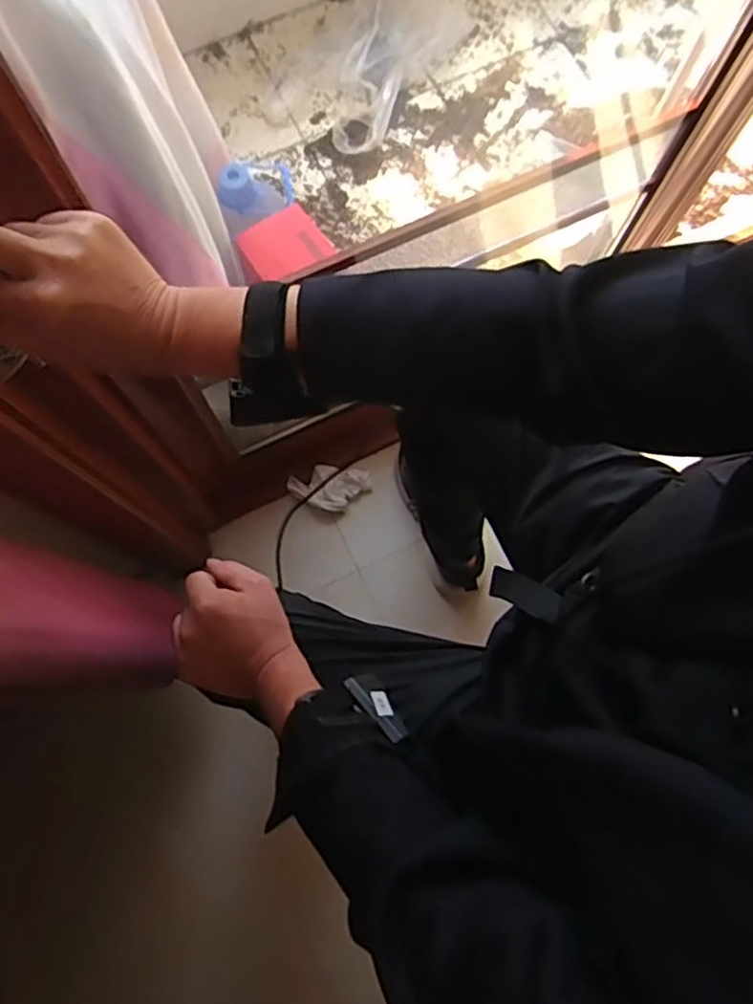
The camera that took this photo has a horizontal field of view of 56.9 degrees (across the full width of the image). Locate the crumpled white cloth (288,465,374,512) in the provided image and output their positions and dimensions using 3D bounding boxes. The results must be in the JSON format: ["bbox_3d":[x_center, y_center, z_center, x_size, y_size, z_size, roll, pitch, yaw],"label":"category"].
[{"bbox_3d":[-0.083,-0.024,1.167,0.132,0.029,0.073,5,76,0],"label":"crumpled white cloth"}]

